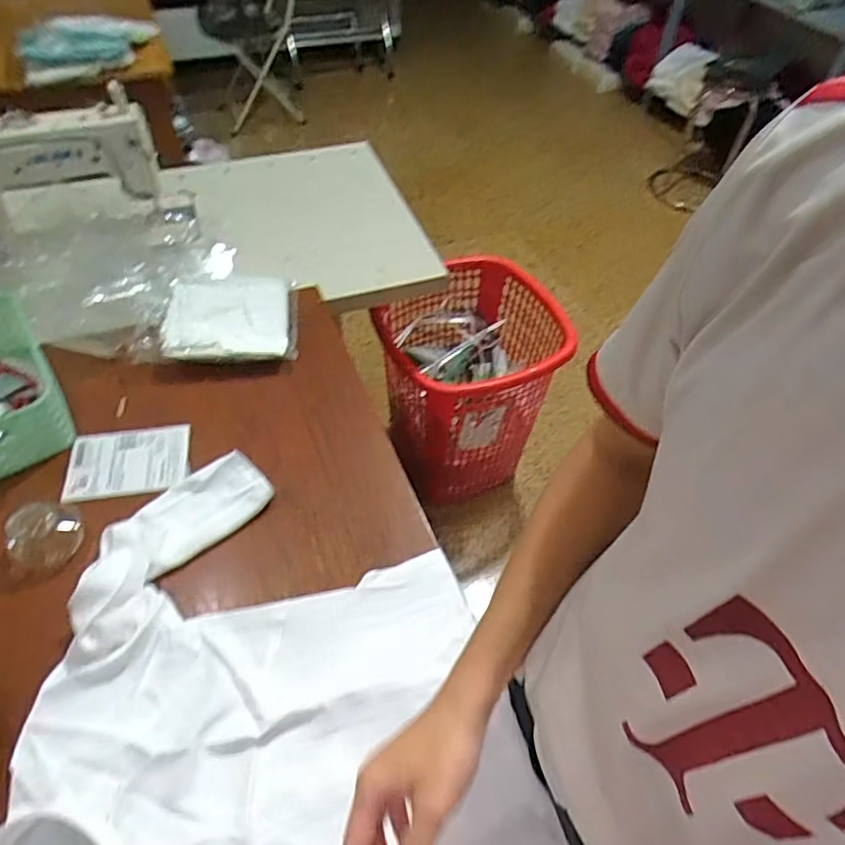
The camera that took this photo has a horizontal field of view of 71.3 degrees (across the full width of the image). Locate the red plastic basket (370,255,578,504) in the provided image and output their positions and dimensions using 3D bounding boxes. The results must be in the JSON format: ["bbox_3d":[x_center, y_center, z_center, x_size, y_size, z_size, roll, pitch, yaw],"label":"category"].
[{"bbox_3d":[0.112,-0.092,1.533,0.413,0.507,0.375,-18,54,-17],"label":"red plastic basket"}]

